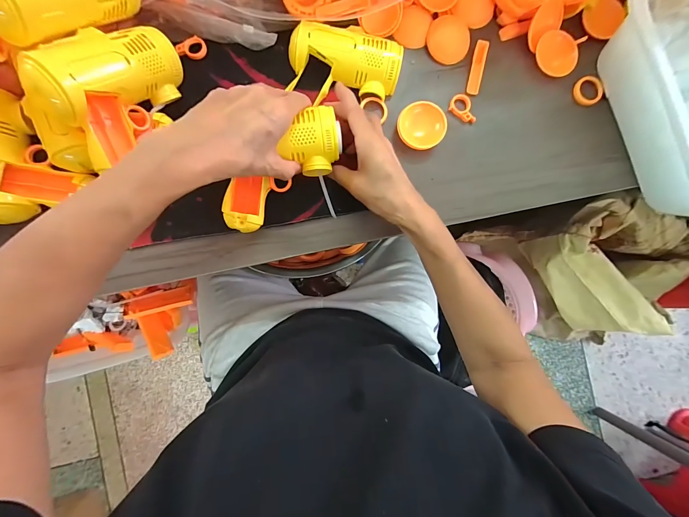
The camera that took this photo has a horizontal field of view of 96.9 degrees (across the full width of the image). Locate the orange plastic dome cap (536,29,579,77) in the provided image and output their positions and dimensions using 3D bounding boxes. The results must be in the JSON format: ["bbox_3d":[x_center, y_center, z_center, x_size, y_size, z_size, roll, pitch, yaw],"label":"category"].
[{"bbox_3d":[0.263,-0.253,0.379,0.054,0.013,0.050,0,88,-3],"label":"orange plastic dome cap"}]

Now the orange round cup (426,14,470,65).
[{"bbox_3d":[0.128,-0.270,0.377,0.052,0.009,0.053,0,88,-3],"label":"orange round cup"}]

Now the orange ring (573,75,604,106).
[{"bbox_3d":[0.311,-0.214,0.389,0.033,0.009,0.036,0,88,-3],"label":"orange ring"}]

